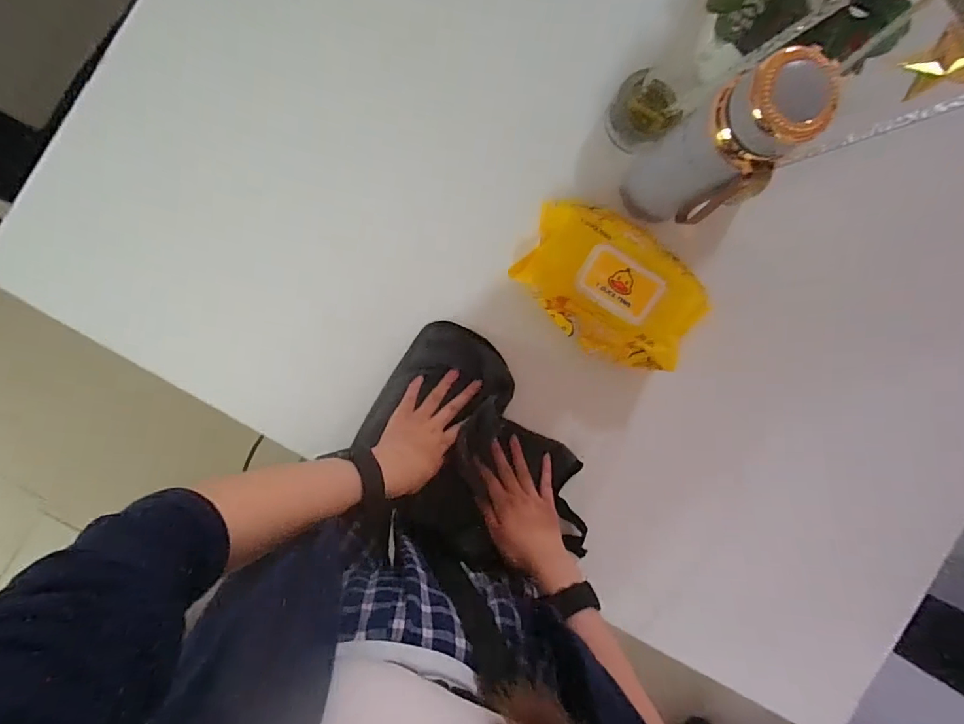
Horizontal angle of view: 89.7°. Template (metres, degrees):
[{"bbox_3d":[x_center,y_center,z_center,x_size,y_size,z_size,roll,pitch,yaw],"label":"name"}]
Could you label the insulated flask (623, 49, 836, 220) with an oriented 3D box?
[{"bbox_3d":[0.214,-0.194,0.456,0.066,0.234,0.083,-37,95,-3],"label":"insulated flask"}]

